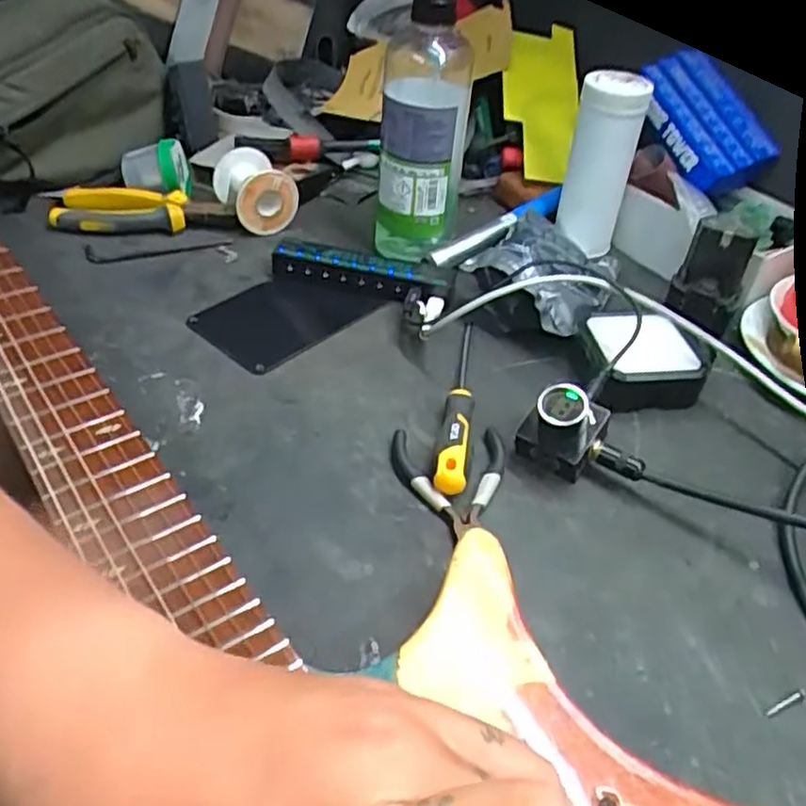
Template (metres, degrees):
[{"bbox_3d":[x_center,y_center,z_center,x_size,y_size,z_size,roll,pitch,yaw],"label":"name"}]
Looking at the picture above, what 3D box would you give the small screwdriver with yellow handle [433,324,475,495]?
[{"bbox_3d":[0.036,-0.007,0.446,0.017,0.025,0.159,8,40,5],"label":"small screwdriver with yellow handle"}]

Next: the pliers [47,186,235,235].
[{"bbox_3d":[-0.217,-0.161,0.600,0.146,0.023,0.045,0,40,-5],"label":"pliers"}]

